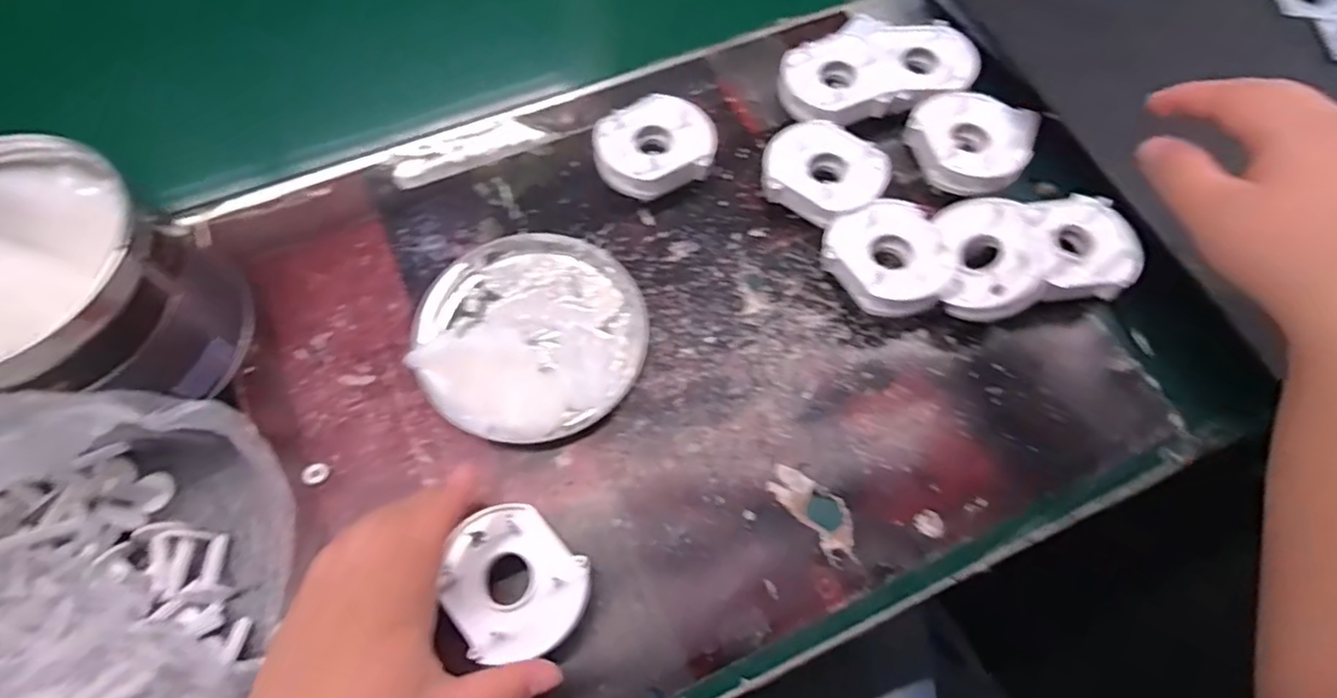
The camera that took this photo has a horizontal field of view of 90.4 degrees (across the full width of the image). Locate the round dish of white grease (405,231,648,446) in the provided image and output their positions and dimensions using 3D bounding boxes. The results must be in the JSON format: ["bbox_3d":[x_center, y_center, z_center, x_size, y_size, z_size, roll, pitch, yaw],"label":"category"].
[{"bbox_3d":[-0.080,-0.012,0.383,0.126,0.024,0.130,0,66,0],"label":"round dish of white grease"}]

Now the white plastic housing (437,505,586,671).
[{"bbox_3d":[-0.075,0.111,0.314,0.070,0.006,0.061,38,72,15],"label":"white plastic housing"}]

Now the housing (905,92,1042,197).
[{"bbox_3d":[0.191,-0.133,0.424,0.074,0.019,0.069,0,66,0],"label":"housing"}]

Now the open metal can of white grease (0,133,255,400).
[{"bbox_3d":[-0.308,-0.026,0.343,0.128,0.104,0.117,15,67,7],"label":"open metal can of white grease"}]

